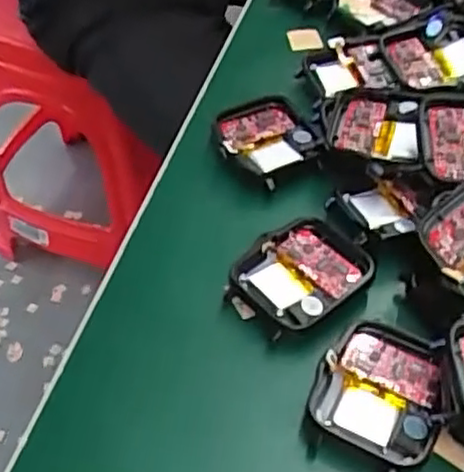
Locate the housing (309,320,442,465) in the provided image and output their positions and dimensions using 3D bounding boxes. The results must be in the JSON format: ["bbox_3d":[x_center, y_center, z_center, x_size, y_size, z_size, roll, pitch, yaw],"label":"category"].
[{"bbox_3d":[0.044,0.045,0.210,0.036,0.006,0.041,16,52,14],"label":"housing"}]

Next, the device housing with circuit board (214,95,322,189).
[{"bbox_3d":[0.015,-0.040,0.284,0.037,0.008,0.040,-29,55,-22],"label":"device housing with circuit board"}]

